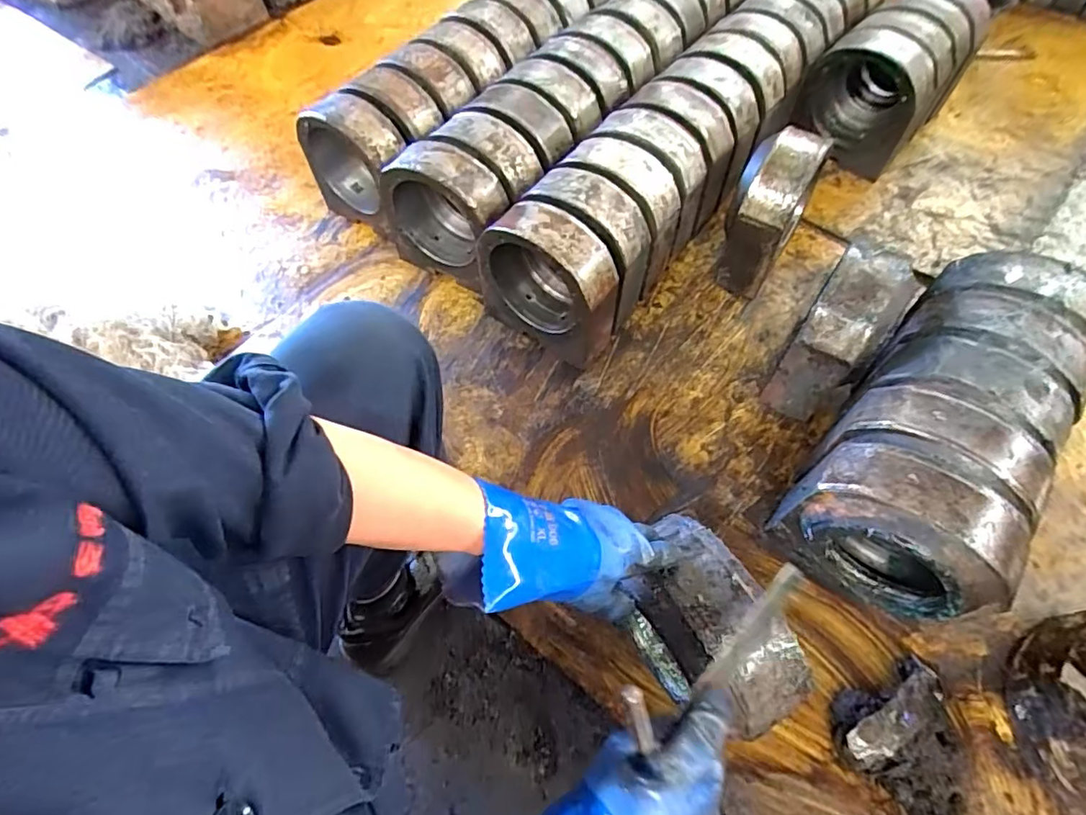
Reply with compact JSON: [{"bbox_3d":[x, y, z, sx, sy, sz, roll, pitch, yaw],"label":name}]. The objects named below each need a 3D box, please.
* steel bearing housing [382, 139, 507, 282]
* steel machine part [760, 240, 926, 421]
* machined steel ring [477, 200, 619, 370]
[{"bbox_3d":[-0.164,-0.331,0.973,0.211,0.238,0.094,29,64,15],"label":"steel bearing housing"},{"bbox_3d":[0.446,-0.113,0.836,0.107,0.239,0.184,27,61,16],"label":"steel machine part"},{"bbox_3d":[0.010,-0.201,0.900,0.220,0.233,0.105,35,68,19],"label":"machined steel ring"}]

